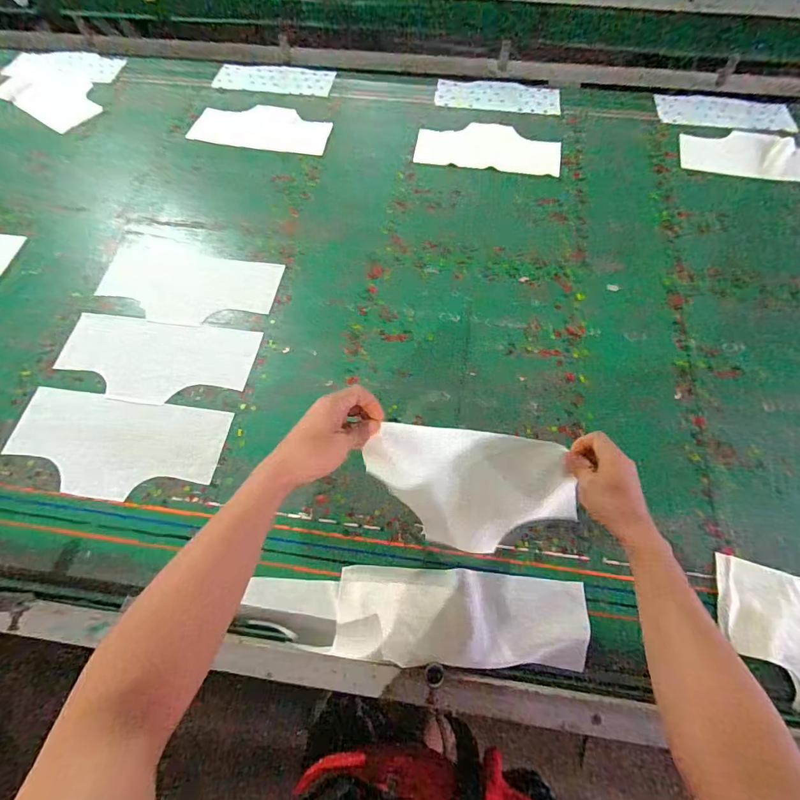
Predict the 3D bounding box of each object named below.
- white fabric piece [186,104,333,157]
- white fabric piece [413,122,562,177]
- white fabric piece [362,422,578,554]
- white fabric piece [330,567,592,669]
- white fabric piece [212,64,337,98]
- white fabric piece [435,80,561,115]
[{"bbox_3d":[-0.310,-0.628,1.033,0.320,0.009,0.173,11,60,10],"label":"white fabric piece"},{"bbox_3d":[0.183,-0.534,0.942,0.292,0.006,0.151,10,62,5],"label":"white fabric piece"},{"bbox_3d":[0.090,0.112,0.555,0.263,0.027,0.144,7,95,-15],"label":"white fabric piece"},{"bbox_3d":[0.073,0.259,0.539,0.292,0.020,0.102,2,54,3],"label":"white fabric piece"},{"bbox_3d":[-0.302,-0.787,1.105,0.293,0.011,0.124,10,60,9],"label":"white fabric piece"},{"bbox_3d":[0.228,-0.714,1.054,0.283,0.006,0.135,8,62,3],"label":"white fabric piece"}]

